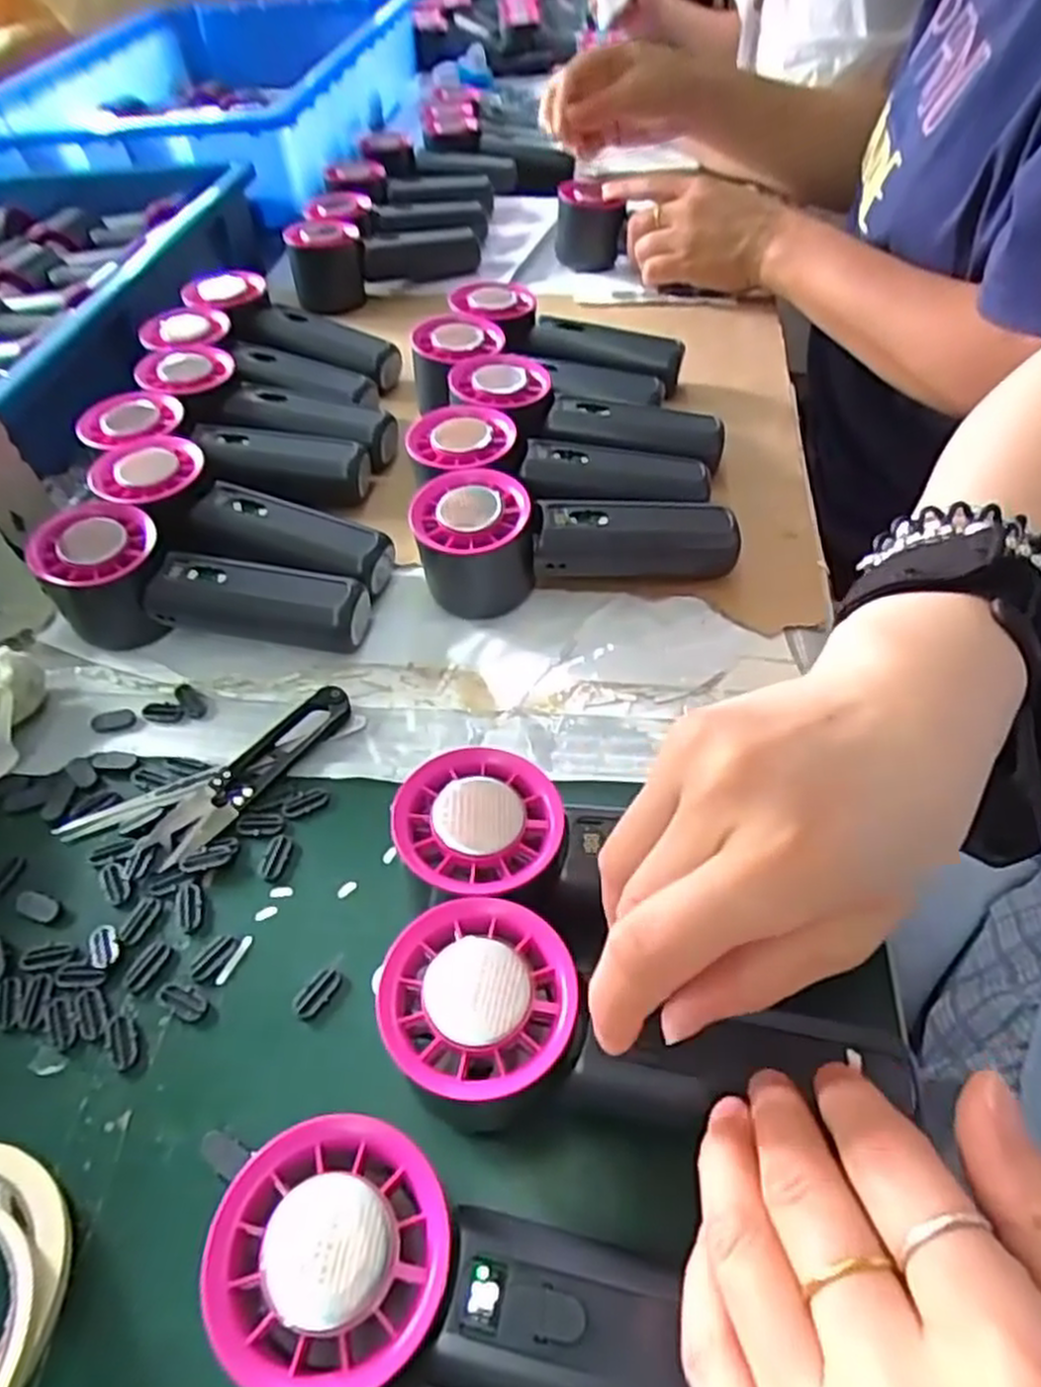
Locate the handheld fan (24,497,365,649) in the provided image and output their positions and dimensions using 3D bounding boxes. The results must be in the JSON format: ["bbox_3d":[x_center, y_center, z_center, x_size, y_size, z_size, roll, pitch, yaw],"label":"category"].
[{"bbox_3d":[-0.155,-0.048,0.379,0.146,0.058,0.058,10,51,15],"label":"handheld fan"}]

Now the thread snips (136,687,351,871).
[{"bbox_3d":[-0.120,0.032,0.341,0.031,0.011,0.102,30,58,28],"label":"thread snips"}]

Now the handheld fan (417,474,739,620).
[{"bbox_3d":[0.028,-0.074,0.388,0.153,0.055,0.049,-4,49,2],"label":"handheld fan"}]

